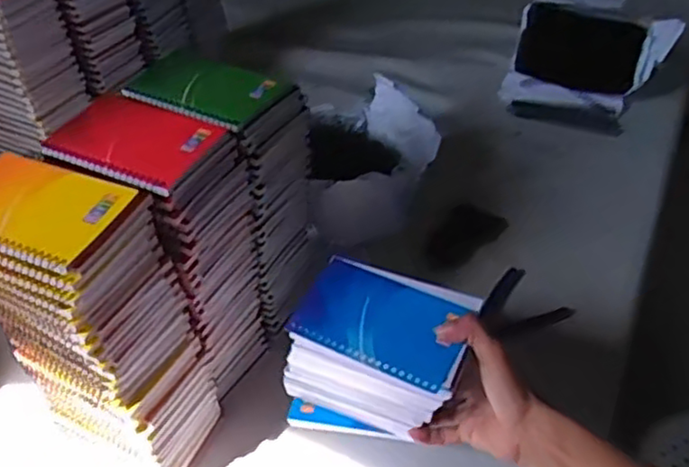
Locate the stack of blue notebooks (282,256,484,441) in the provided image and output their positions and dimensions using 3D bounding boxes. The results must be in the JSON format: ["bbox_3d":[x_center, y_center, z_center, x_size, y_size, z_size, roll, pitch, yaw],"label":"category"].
[{"bbox_3d":[0.028,0.108,0.561,0.139,0.130,0.092,19,48,19],"label":"stack of blue notebooks"}]

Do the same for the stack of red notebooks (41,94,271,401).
[{"bbox_3d":[-0.159,0.012,0.621,0.151,0.249,0.101,25,50,24],"label":"stack of red notebooks"}]

